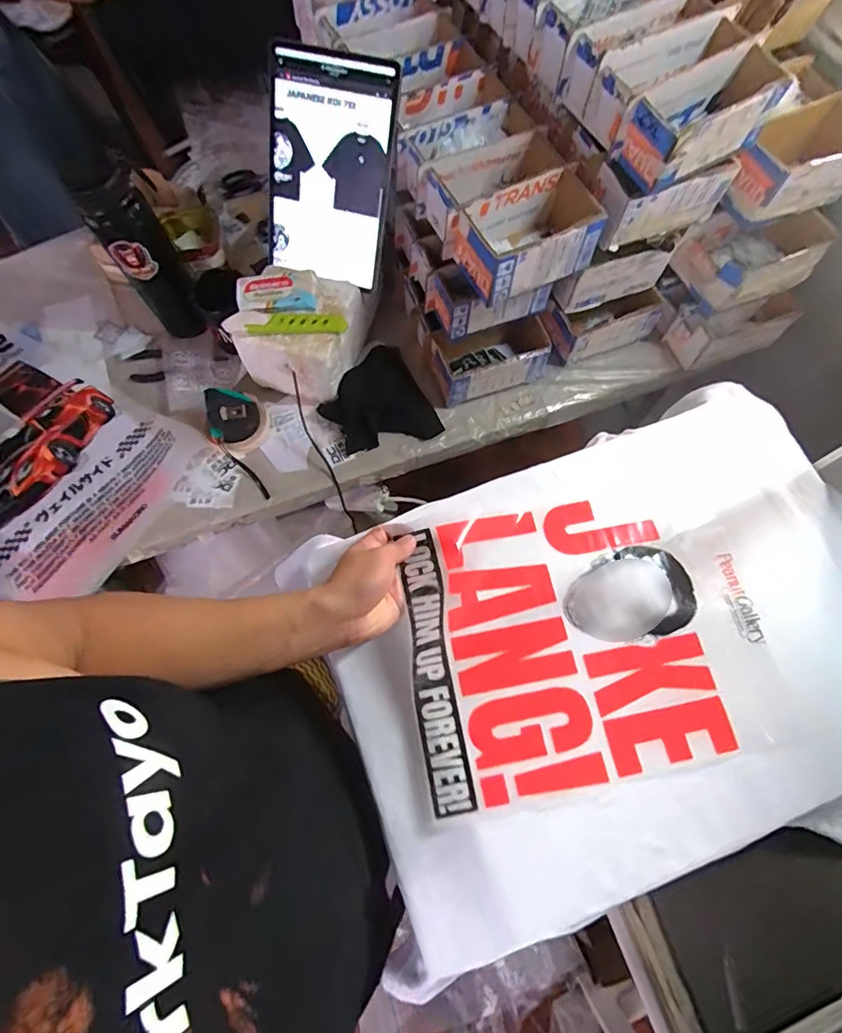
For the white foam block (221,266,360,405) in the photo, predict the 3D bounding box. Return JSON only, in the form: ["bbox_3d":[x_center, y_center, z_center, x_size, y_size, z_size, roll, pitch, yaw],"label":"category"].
[{"bbox_3d":[-0.175,-0.265,0.712,0.155,0.114,0.143,14,71,4],"label":"white foam block"}]

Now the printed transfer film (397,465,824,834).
[{"bbox_3d":[0.166,0.113,0.494,0.367,0.030,0.286,-11,71,-5],"label":"printed transfer film"}]

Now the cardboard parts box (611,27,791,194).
[{"bbox_3d":[0.319,-0.446,0.552,0.181,0.078,0.080,-26,73,-10],"label":"cardboard parts box"}]

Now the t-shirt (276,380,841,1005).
[{"bbox_3d":[0.206,0.118,0.505,0.605,0.042,0.411,-20,72,-8],"label":"t-shirt"}]

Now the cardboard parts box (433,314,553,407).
[{"bbox_3d":[0.111,-0.244,0.727,0.180,0.059,0.092,-20,72,-8],"label":"cardboard parts box"}]

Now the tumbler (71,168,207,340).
[{"bbox_3d":[-0.373,-0.350,0.675,0.075,0.222,0.074,0,70,-1],"label":"tumbler"}]

